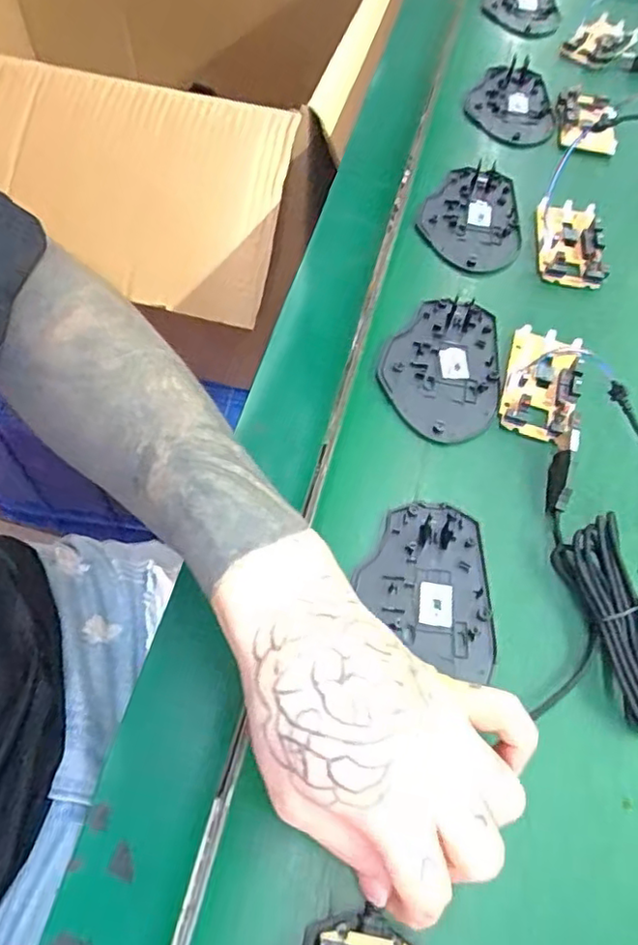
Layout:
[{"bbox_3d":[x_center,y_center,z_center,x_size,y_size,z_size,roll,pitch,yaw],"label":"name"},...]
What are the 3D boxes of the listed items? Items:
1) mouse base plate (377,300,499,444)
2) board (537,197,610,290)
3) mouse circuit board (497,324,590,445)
[{"bbox_3d":[0.079,-0.068,0.396,0.071,0.007,0.107,20,61,6],"label":"mouse base plate"},{"bbox_3d":[0.183,-0.169,0.458,0.045,0.013,0.078,7,60,-2],"label":"board"},{"bbox_3d":[0.137,-0.057,0.390,0.045,0.012,0.079,22,61,7],"label":"mouse circuit board"}]

